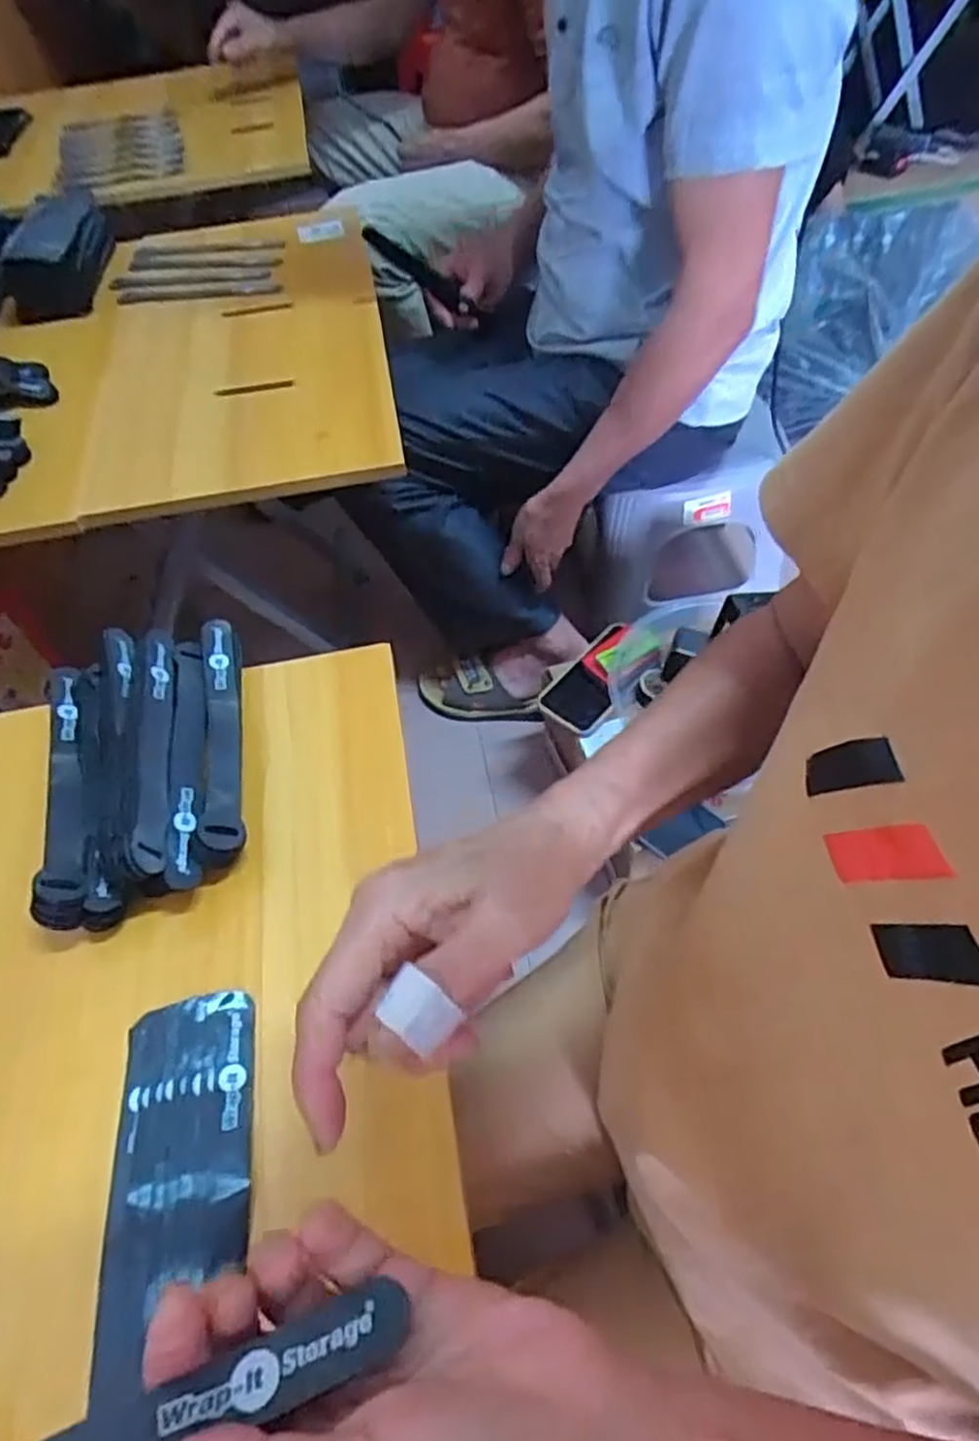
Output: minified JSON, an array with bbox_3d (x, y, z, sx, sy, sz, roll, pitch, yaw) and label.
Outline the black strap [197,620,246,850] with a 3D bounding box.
[{"bbox_3d":[-0.178,0.002,0.494,0.022,0.021,0.191,-14,55,-6],"label":"black strap"}]

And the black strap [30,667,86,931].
[{"bbox_3d":[-0.269,0.038,0.468,0.026,0.032,0.199,-18,55,-9],"label":"black strap"}]

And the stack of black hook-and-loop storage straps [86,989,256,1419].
[{"bbox_3d":[-0.149,0.241,0.354,0.066,0.012,0.206,-4,63,-5],"label":"stack of black hook-and-loop storage straps"}]

